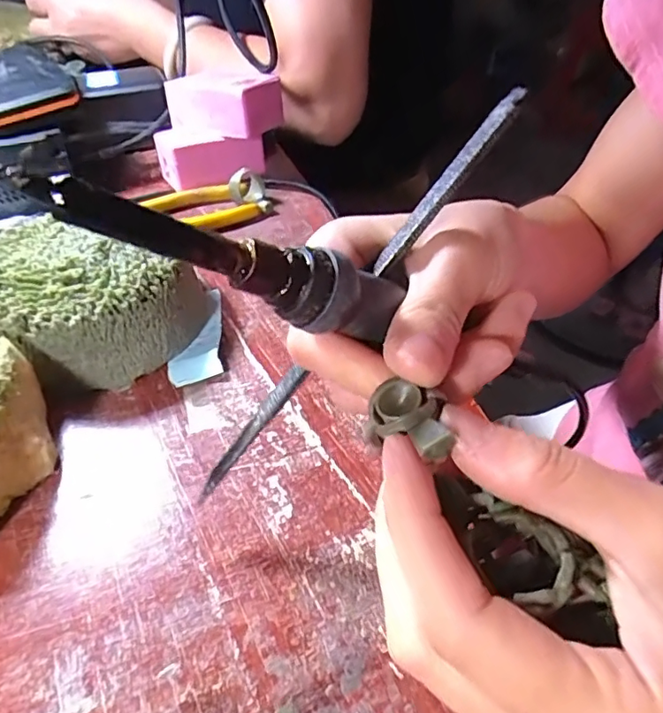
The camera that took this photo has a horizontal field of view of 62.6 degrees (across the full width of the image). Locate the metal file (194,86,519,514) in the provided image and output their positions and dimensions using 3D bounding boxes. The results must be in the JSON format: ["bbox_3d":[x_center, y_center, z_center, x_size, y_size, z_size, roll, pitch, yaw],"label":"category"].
[{"bbox_3d":[0.004,-0.014,0.175,0.161,0.004,0.010,-51,49,13],"label":"metal file"}]

